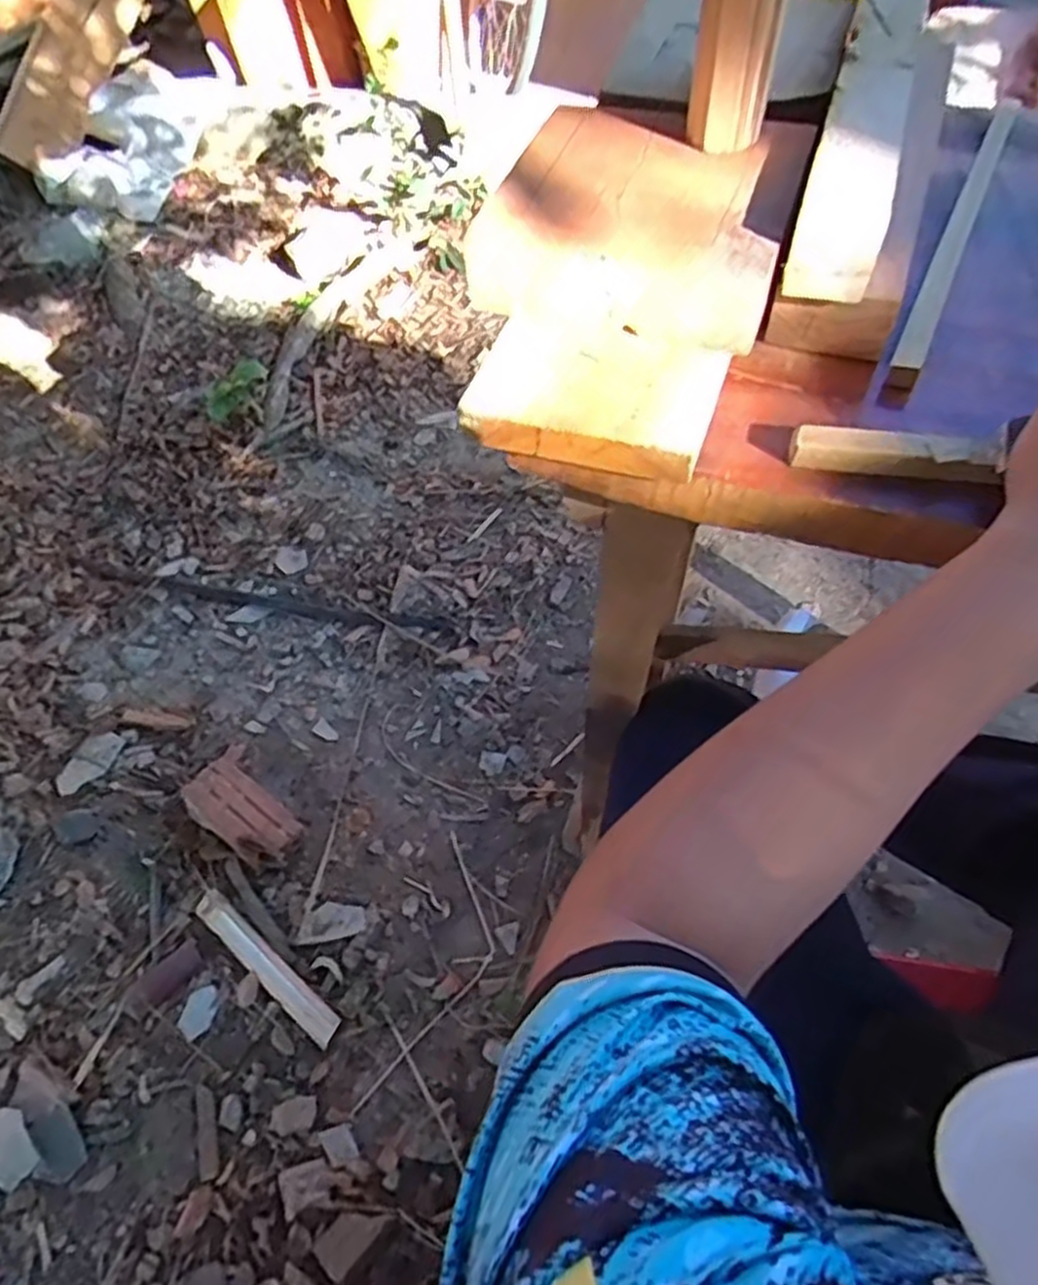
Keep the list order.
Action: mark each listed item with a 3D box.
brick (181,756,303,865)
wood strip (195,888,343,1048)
[{"bbox_3d":[-0.414,0.263,1.162,0.195,0.081,0.094,32,65,23],"label":"brick"},{"bbox_3d":[-0.353,0.448,1.074,0.267,0.019,0.041,35,62,21],"label":"wood strip"}]

